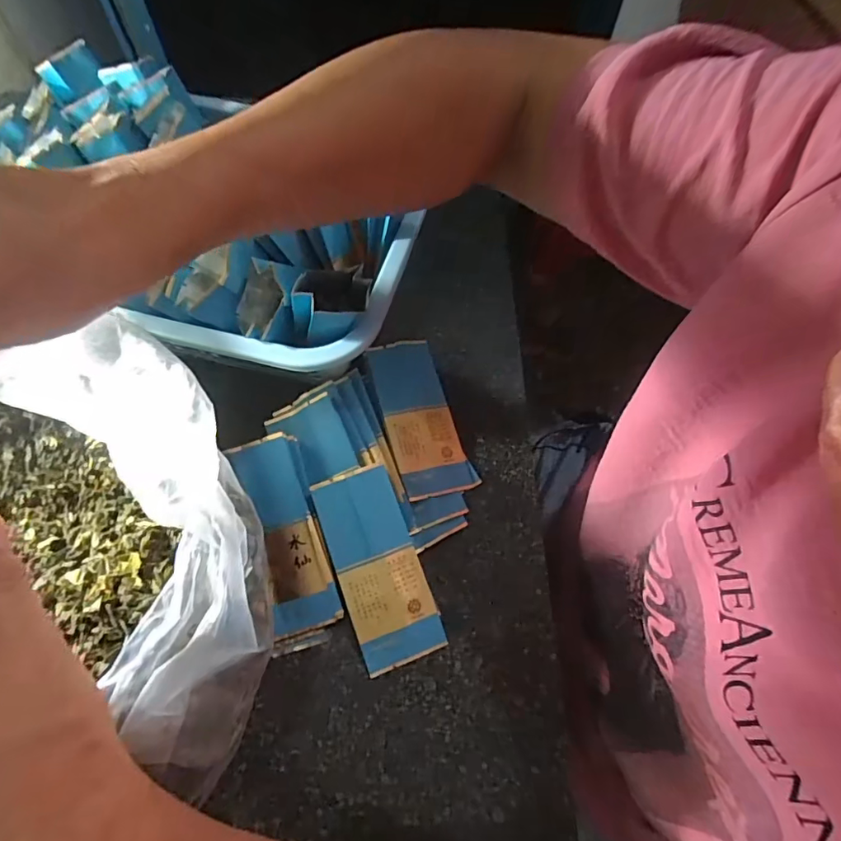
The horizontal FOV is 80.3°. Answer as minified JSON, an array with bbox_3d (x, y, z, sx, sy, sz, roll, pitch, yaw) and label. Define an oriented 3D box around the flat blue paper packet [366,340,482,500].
[{"bbox_3d":[0.000,-0.003,0.393,0.056,0.008,0.126,-9,70,-24],"label":"flat blue paper packet"}]

